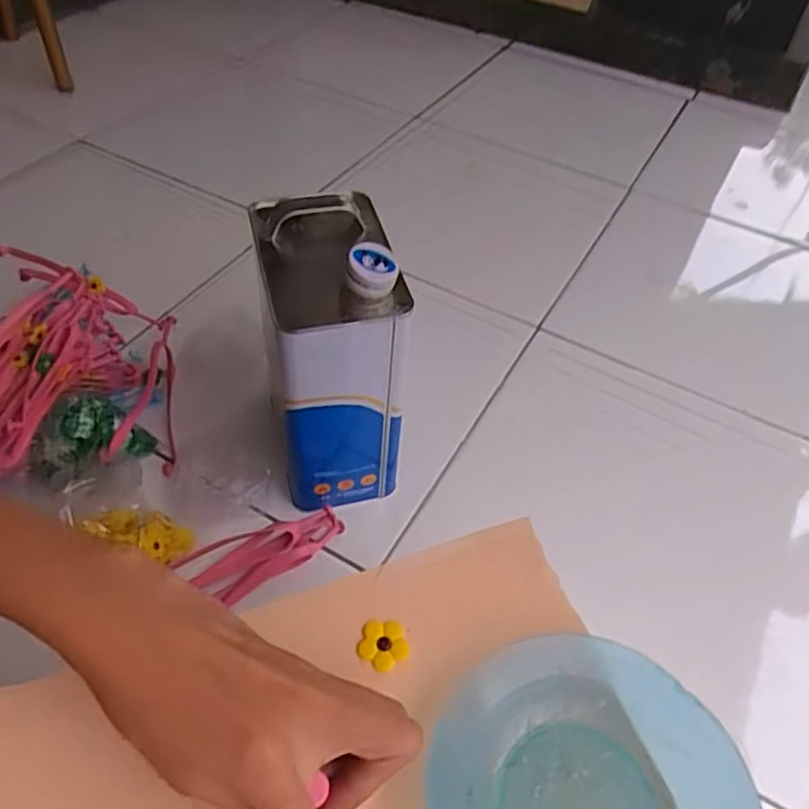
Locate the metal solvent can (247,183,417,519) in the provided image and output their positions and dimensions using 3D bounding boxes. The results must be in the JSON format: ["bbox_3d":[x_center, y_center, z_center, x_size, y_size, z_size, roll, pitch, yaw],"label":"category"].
[{"bbox_3d":[-0.068,-0.052,0.601,0.103,0.249,0.161,-9,51,-12],"label":"metal solvent can"}]

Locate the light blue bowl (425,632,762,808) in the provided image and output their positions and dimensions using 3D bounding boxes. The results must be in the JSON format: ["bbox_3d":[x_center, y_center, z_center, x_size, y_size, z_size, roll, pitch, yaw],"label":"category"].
[{"bbox_3d":[0.074,0.162,0.269,0.120,0.025,0.125,2,49,-3],"label":"light blue bowl"}]

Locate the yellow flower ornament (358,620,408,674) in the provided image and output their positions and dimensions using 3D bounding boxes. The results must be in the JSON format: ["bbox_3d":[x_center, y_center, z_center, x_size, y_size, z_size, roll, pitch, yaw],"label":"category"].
[{"bbox_3d":[-0.010,0.115,0.318,0.023,0.004,0.022,2,49,-3],"label":"yellow flower ornament"}]

